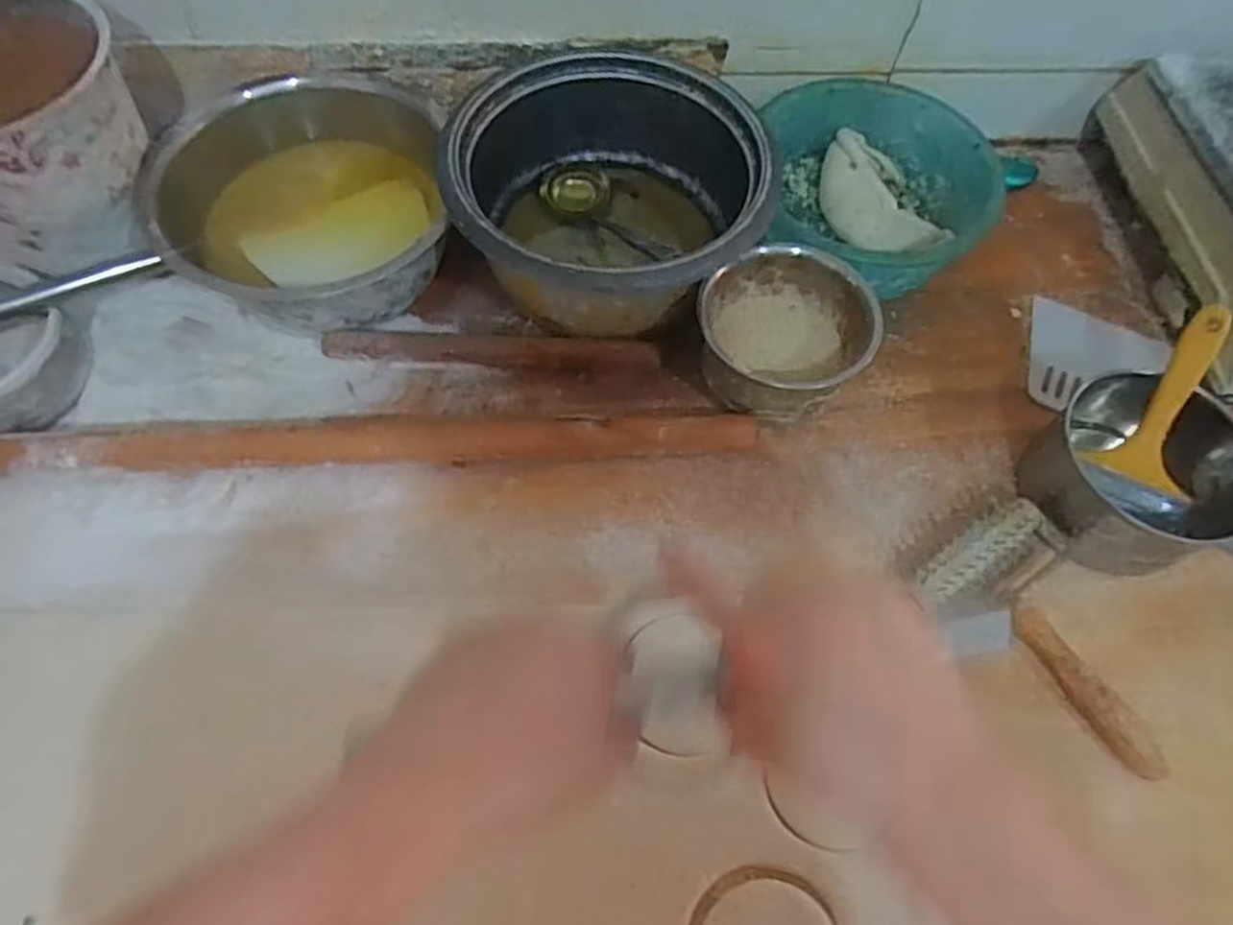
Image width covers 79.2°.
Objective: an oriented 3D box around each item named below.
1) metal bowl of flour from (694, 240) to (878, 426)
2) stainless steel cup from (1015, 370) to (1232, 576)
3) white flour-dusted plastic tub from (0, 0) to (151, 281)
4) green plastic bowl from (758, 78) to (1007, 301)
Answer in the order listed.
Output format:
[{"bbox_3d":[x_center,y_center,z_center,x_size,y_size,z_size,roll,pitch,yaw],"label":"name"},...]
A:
[{"bbox_3d":[0.134,-0.104,0.607,0.137,0.093,0.131,1,64,-2],"label":"metal bowl of flour"},{"bbox_3d":[0.395,0.012,0.568,0.142,0.082,0.139,1,63,-2],"label":"stainless steel cup"},{"bbox_3d":[-0.464,-0.260,0.582,0.199,0.135,0.165,37,68,14],"label":"white flour-dusted plastic tub"},{"bbox_3d":[0.234,-0.245,0.687,0.192,0.085,0.220,3,63,-1],"label":"green plastic bowl"}]

